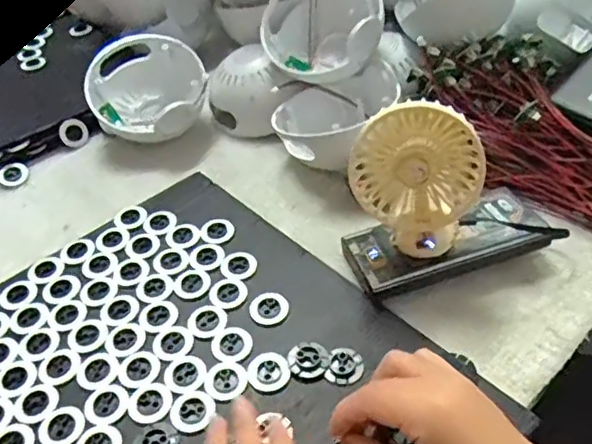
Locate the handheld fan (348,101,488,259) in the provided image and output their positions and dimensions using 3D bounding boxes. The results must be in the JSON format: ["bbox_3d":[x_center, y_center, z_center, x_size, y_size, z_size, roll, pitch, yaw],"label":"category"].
[{"bbox_3d":[0.083,-0.029,0.420,0.085,0.109,0.030,13,47,19],"label":"handheld fan"}]

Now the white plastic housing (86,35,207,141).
[{"bbox_3d":[-0.150,-0.133,0.620,0.117,0.069,0.114,-1,75,3],"label":"white plastic housing"}]

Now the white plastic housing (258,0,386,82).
[{"bbox_3d":[0.023,-0.185,0.580,0.112,0.091,0.106,-8,44,-1],"label":"white plastic housing"}]

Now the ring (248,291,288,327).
[{"bbox_3d":[-0.020,0.063,0.446,0.028,0.005,0.030,-2,41,2],"label":"ring"}]

